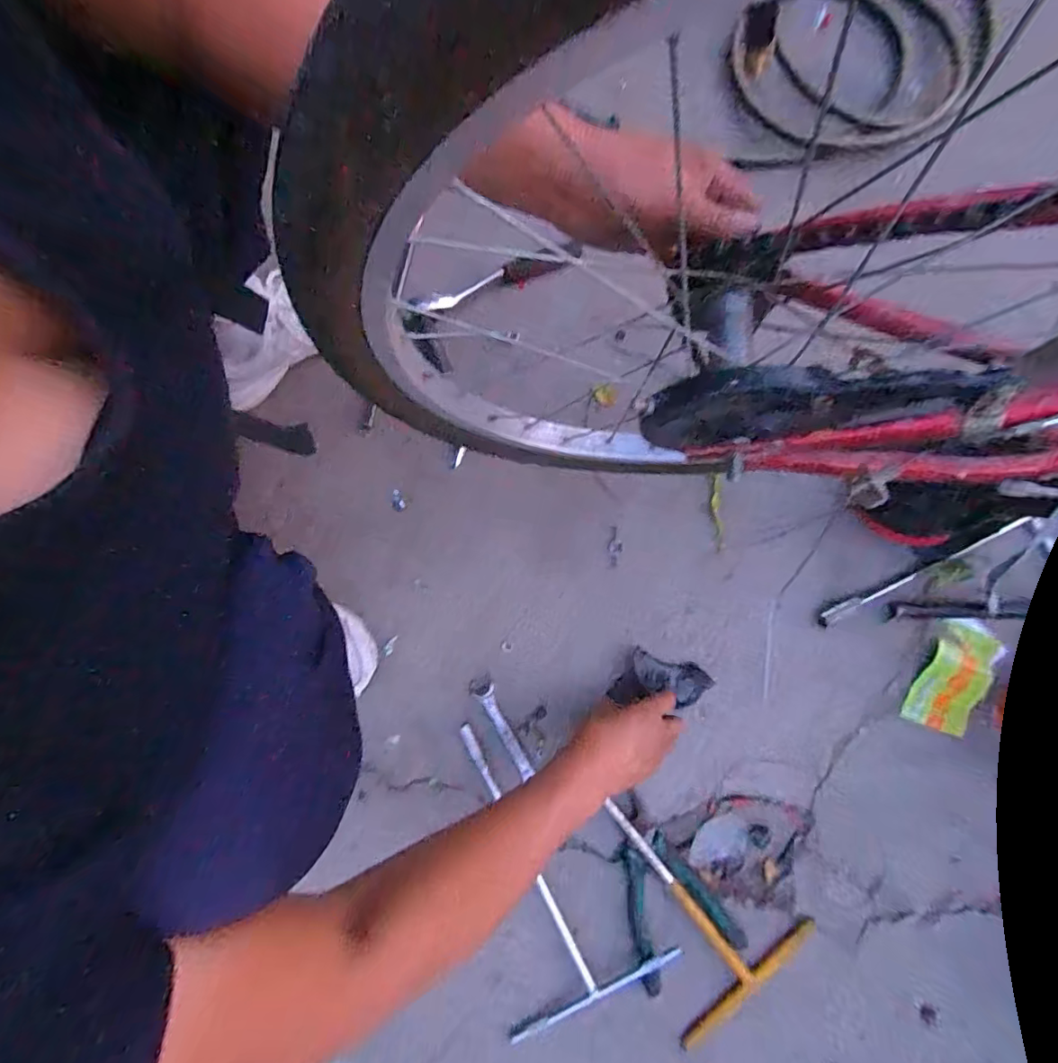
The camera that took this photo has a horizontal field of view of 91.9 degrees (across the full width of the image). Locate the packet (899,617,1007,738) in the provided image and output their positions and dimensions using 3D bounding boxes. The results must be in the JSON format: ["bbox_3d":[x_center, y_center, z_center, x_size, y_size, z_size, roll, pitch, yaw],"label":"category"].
[{"bbox_3d":[0.477,0.164,0.574,0.066,0.018,0.127,29,79,6],"label":"packet"}]

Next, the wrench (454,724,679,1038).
[{"bbox_3d":[0.005,0.338,0.535,0.182,0.016,0.291,-25,79,-6],"label":"wrench"}]

